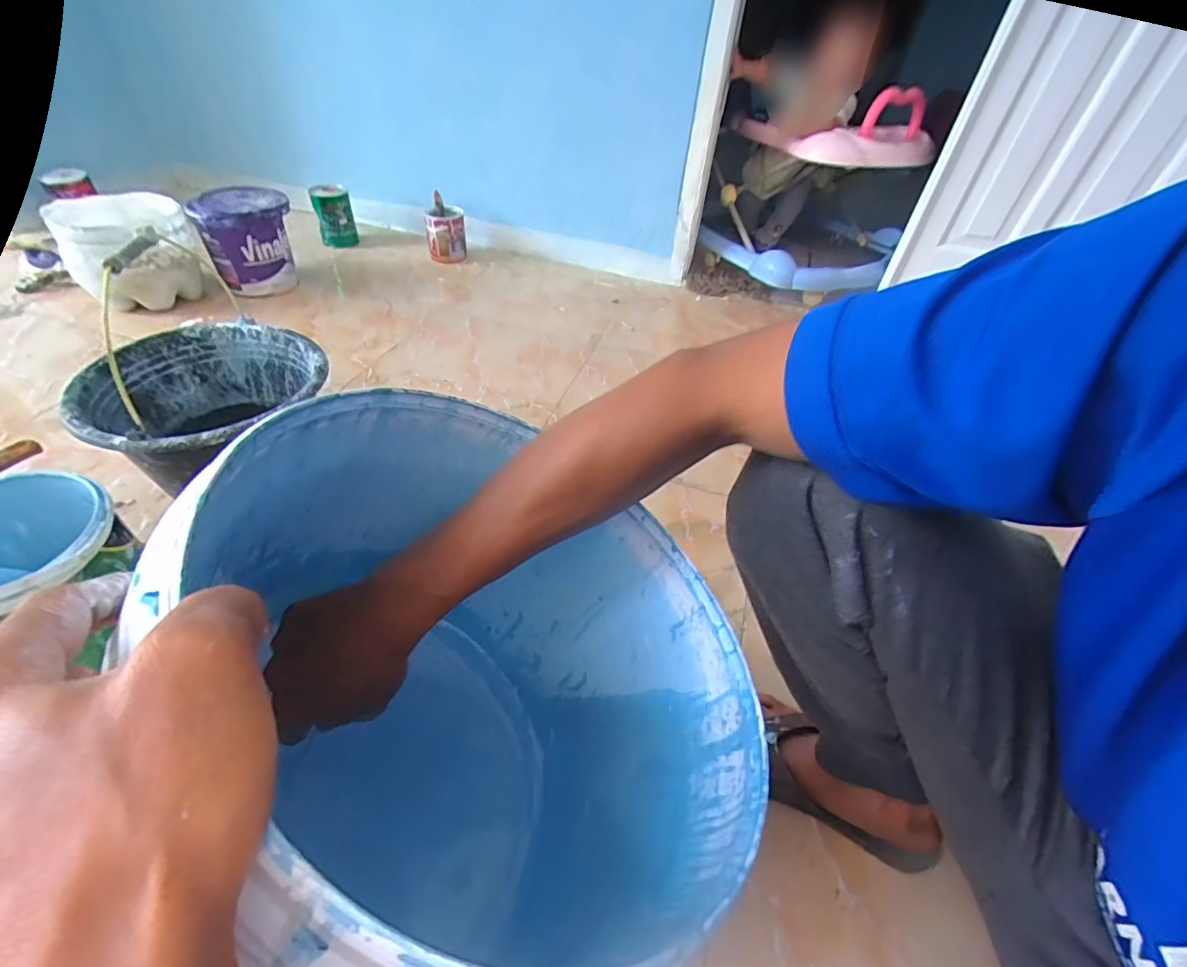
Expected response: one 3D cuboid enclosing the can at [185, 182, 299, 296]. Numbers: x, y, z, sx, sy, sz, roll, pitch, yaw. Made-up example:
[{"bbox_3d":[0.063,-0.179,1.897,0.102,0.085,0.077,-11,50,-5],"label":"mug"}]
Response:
[{"bbox_3d":[-0.799,-0.558,1.221,0.196,0.202,0.180,-23,51,-27],"label":"can"}]

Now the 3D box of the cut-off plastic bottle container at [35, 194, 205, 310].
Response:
[{"bbox_3d":[-1.026,-0.515,1.159,0.236,0.174,0.271,-25,52,-28],"label":"cut-off plastic bottle container"}]

